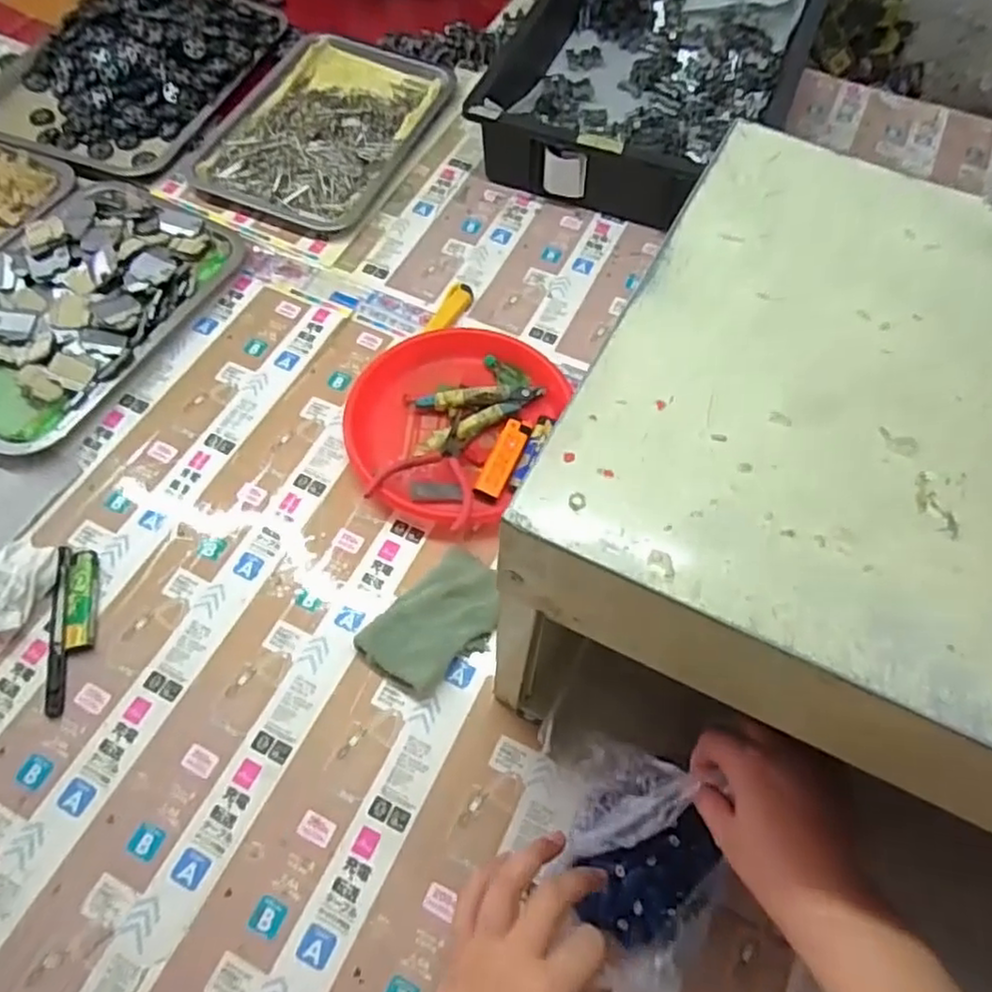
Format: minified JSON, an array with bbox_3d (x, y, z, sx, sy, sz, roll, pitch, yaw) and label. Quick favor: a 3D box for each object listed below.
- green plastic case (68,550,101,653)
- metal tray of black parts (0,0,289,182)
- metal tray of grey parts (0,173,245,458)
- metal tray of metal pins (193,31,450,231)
[{"bbox_3d":[-0.317,0.078,0.528,0.019,0.009,0.082,-11,63,-6],"label":"green plastic case"},{"bbox_3d":[-0.431,-0.544,0.839,0.269,0.035,0.372,21,64,11],"label":"metal tray of black parts"},{"bbox_3d":[-0.415,-0.193,0.654,0.220,0.032,0.311,22,65,12],"label":"metal tray of grey parts"},{"bbox_3d":[-0.198,-0.435,0.806,0.209,0.020,0.298,20,64,11],"label":"metal tray of metal pins"}]

